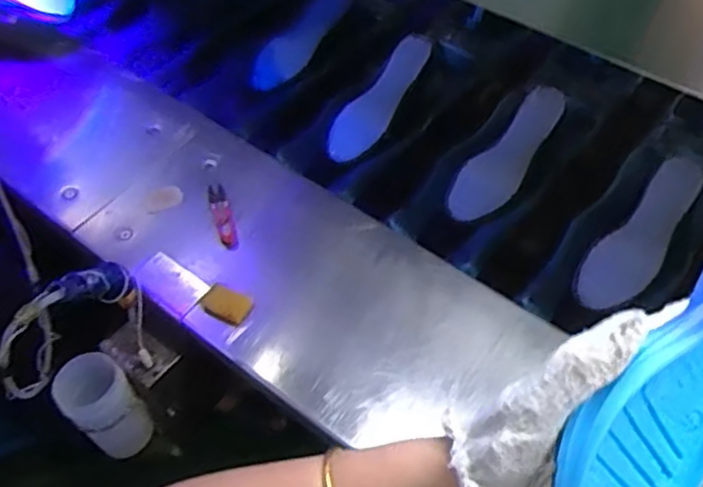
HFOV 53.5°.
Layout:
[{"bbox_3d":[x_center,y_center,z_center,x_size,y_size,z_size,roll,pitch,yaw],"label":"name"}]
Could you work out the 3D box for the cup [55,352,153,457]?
[{"bbox_3d":[-0.291,0.193,0.818,0.075,0.130,0.075,1,50,-2],"label":"cup"}]

